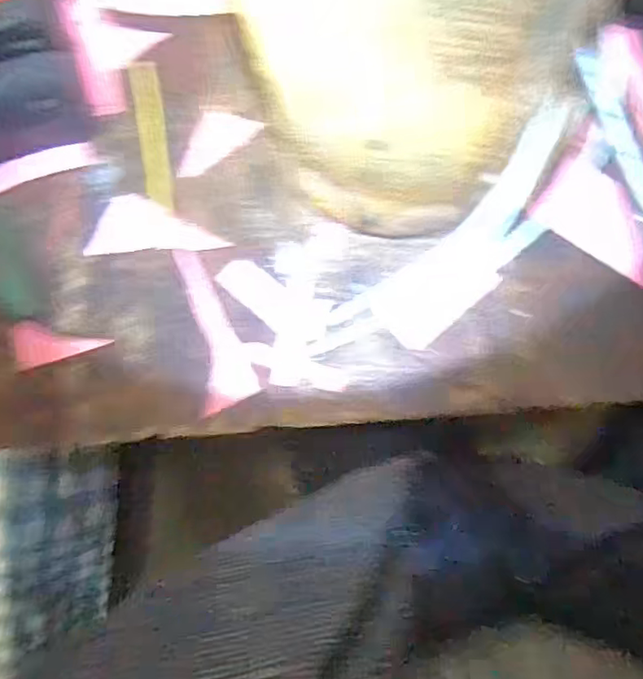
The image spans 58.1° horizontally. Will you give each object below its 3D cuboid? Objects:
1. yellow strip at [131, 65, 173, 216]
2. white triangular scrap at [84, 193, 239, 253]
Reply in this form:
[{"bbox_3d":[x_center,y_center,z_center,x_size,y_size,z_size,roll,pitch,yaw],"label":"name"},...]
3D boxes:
[{"bbox_3d":[-0.132,-0.160,0.455,0.021,0.005,0.122,-8,86,0],"label":"yellow strip"},{"bbox_3d":[-0.127,-0.090,0.446,0.101,0.008,0.047,-2,84,4],"label":"white triangular scrap"}]

